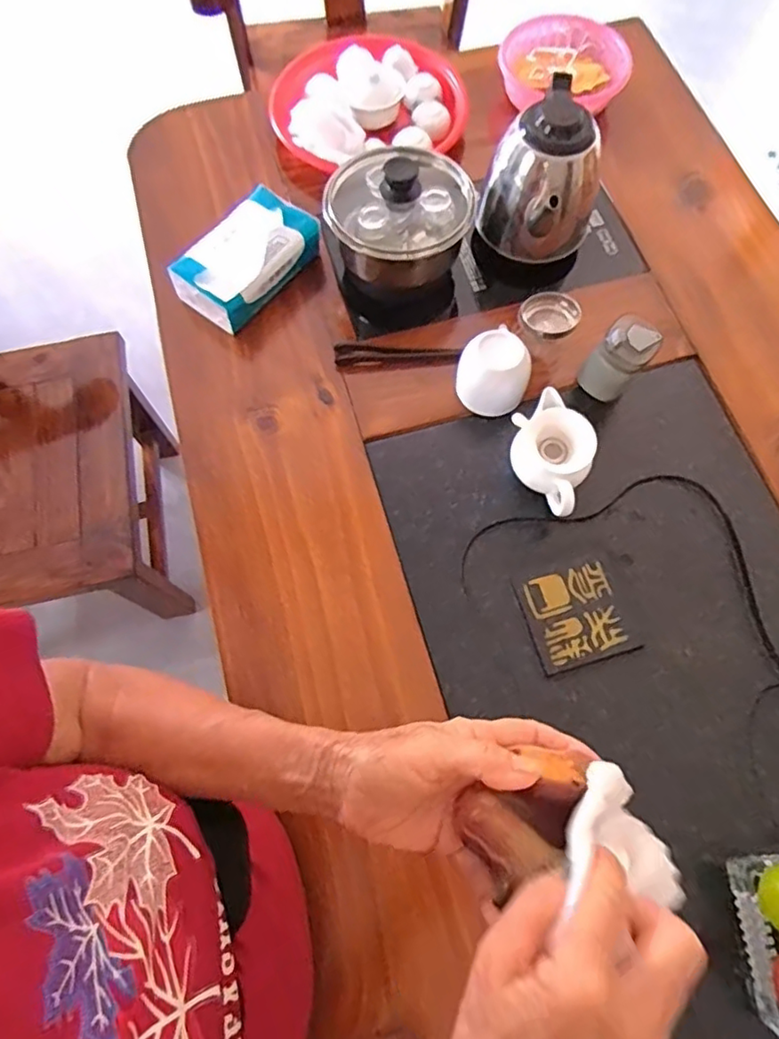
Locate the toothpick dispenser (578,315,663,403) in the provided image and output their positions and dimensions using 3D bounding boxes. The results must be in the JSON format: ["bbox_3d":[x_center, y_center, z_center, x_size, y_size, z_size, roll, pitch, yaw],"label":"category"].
[{"bbox_3d":[0.242,-0.167,0.626,0.054,0.088,0.051,0,69,1],"label":"toothpick dispenser"}]

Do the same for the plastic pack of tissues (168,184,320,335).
[{"bbox_3d":[-0.167,-0.301,0.694,0.088,0.060,0.160,36,74,13],"label":"plastic pack of tissues"}]

